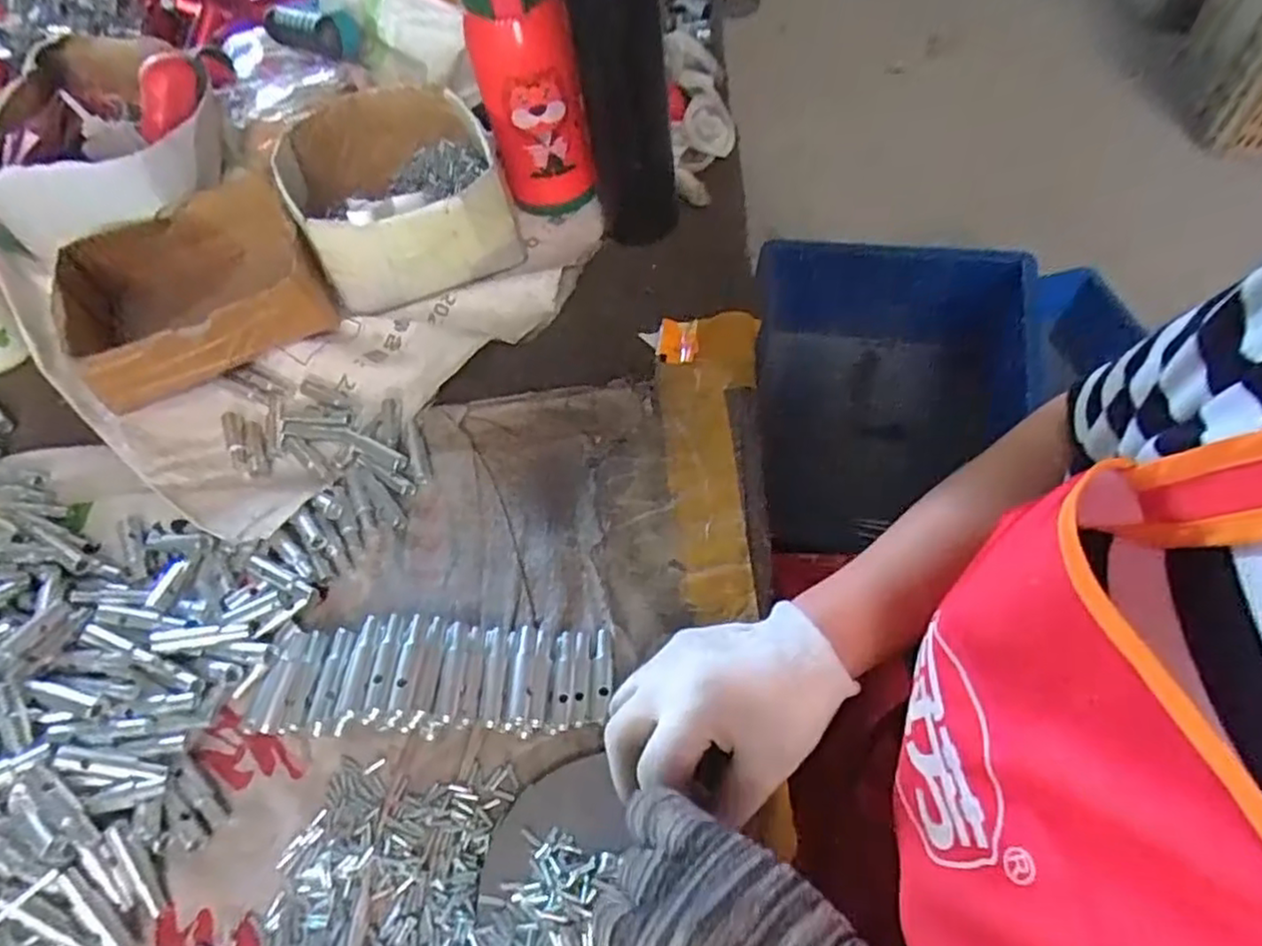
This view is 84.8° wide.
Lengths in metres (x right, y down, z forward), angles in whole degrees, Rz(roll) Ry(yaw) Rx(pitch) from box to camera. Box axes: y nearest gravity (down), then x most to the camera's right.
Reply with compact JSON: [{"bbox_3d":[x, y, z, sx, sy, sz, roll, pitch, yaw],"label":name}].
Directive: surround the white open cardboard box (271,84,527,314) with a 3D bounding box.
[{"bbox_3d":[-0.183,-0.220,0.555,0.153,0.097,0.169,-21,59,-10],"label":"white open cardboard box"}]

